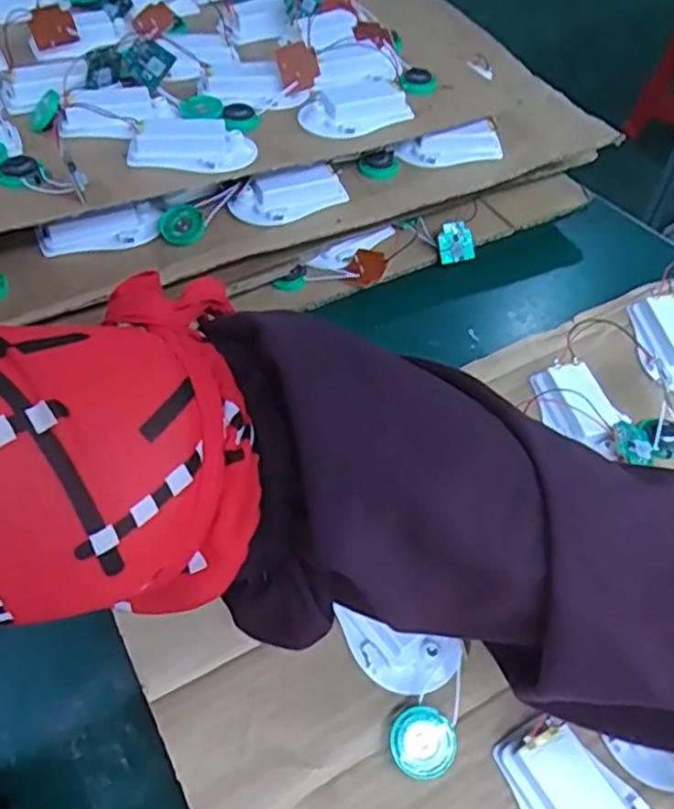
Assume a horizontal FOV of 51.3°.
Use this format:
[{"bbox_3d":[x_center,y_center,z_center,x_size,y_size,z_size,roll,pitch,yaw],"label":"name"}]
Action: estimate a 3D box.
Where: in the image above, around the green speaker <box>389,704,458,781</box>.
[{"bbox_3d":[0.038,0.150,0.312,0.029,0.006,0.029,-3,73,11],"label":"green speaker"}]

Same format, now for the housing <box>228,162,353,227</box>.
[{"bbox_3d":[-0.032,-0.143,0.477,0.078,0.030,0.020,-18,53,-15],"label":"housing"}]

